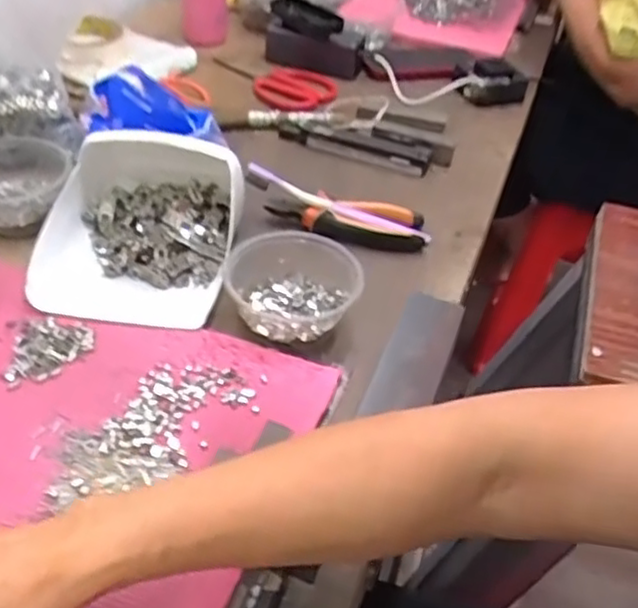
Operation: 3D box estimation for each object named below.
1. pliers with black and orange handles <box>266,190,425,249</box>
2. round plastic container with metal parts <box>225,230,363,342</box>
[{"bbox_3d":[0.029,-0.082,0.663,0.146,0.027,0.051,5,43,-3],"label":"pliers with black and orange handles"},{"bbox_3d":[-0.021,-0.014,0.562,0.103,0.043,0.091,8,43,0],"label":"round plastic container with metal parts"}]

